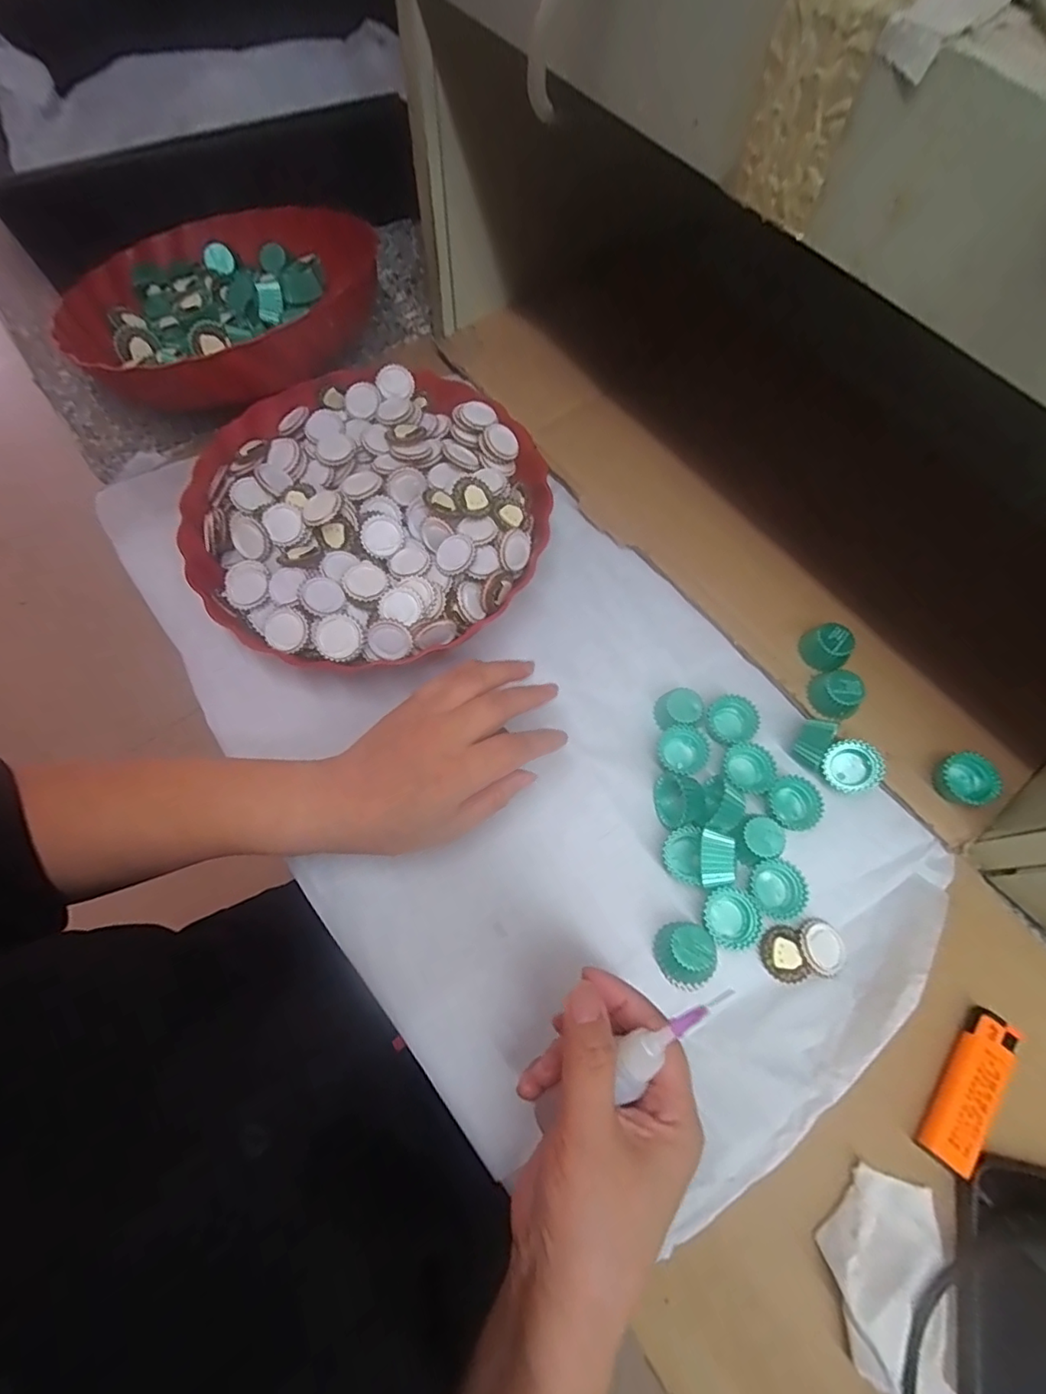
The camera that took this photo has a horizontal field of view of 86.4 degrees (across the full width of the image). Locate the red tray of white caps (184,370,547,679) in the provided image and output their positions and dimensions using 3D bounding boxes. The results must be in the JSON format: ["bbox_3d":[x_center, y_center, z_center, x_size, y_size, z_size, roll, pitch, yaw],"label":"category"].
[{"bbox_3d":[-0.106,-0.128,0.394,0.242,0.046,0.239,-34,74,-13],"label":"red tray of white caps"}]

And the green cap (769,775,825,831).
[{"bbox_3d":[0.167,0.066,0.343,0.029,0.014,0.031,1,70,-1],"label":"green cap"}]

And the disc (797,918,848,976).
[{"bbox_3d":[0.170,0.141,0.314,0.025,0.004,0.029,-26,73,-10],"label":"disc"}]

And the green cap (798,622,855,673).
[{"bbox_3d":[0.204,-0.034,0.375,0.028,0.018,0.030,1,70,-1],"label":"green cap"}]

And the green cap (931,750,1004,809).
[{"bbox_3d":[0.271,0.051,0.341,0.027,0.018,0.032,-13,71,-6],"label":"green cap"}]

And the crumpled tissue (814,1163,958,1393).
[{"bbox_3d":[0.176,0.280,0.263,0.060,0.020,0.086,-1,70,-2],"label":"crumpled tissue"}]

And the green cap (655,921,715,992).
[{"bbox_3d":[0.091,0.143,0.306,0.029,0.021,0.035,-16,71,-7],"label":"green cap"}]

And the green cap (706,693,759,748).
[{"bbox_3d":[0.135,0.017,0.363,0.033,0.017,0.031,-29,73,-12],"label":"green cap"}]

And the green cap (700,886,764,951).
[{"bbox_3d":[0.120,0.126,0.318,0.032,0.012,0.033,1,70,-1],"label":"green cap"}]

